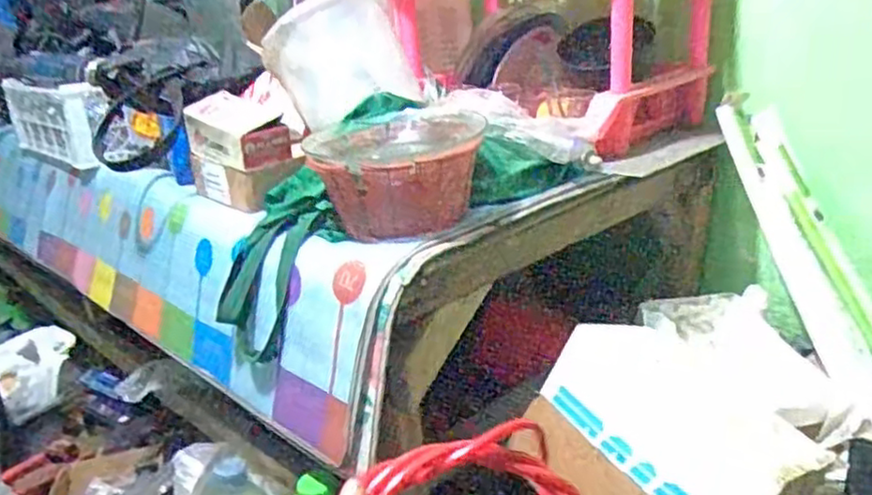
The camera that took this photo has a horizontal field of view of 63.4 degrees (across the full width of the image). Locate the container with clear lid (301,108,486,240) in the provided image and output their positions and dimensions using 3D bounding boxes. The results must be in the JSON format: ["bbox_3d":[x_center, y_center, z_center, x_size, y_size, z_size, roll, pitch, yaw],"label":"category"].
[{"bbox_3d":[-0.042,-0.086,0.819,0.194,0.104,0.177,-10,21,-17],"label":"container with clear lid"}]

